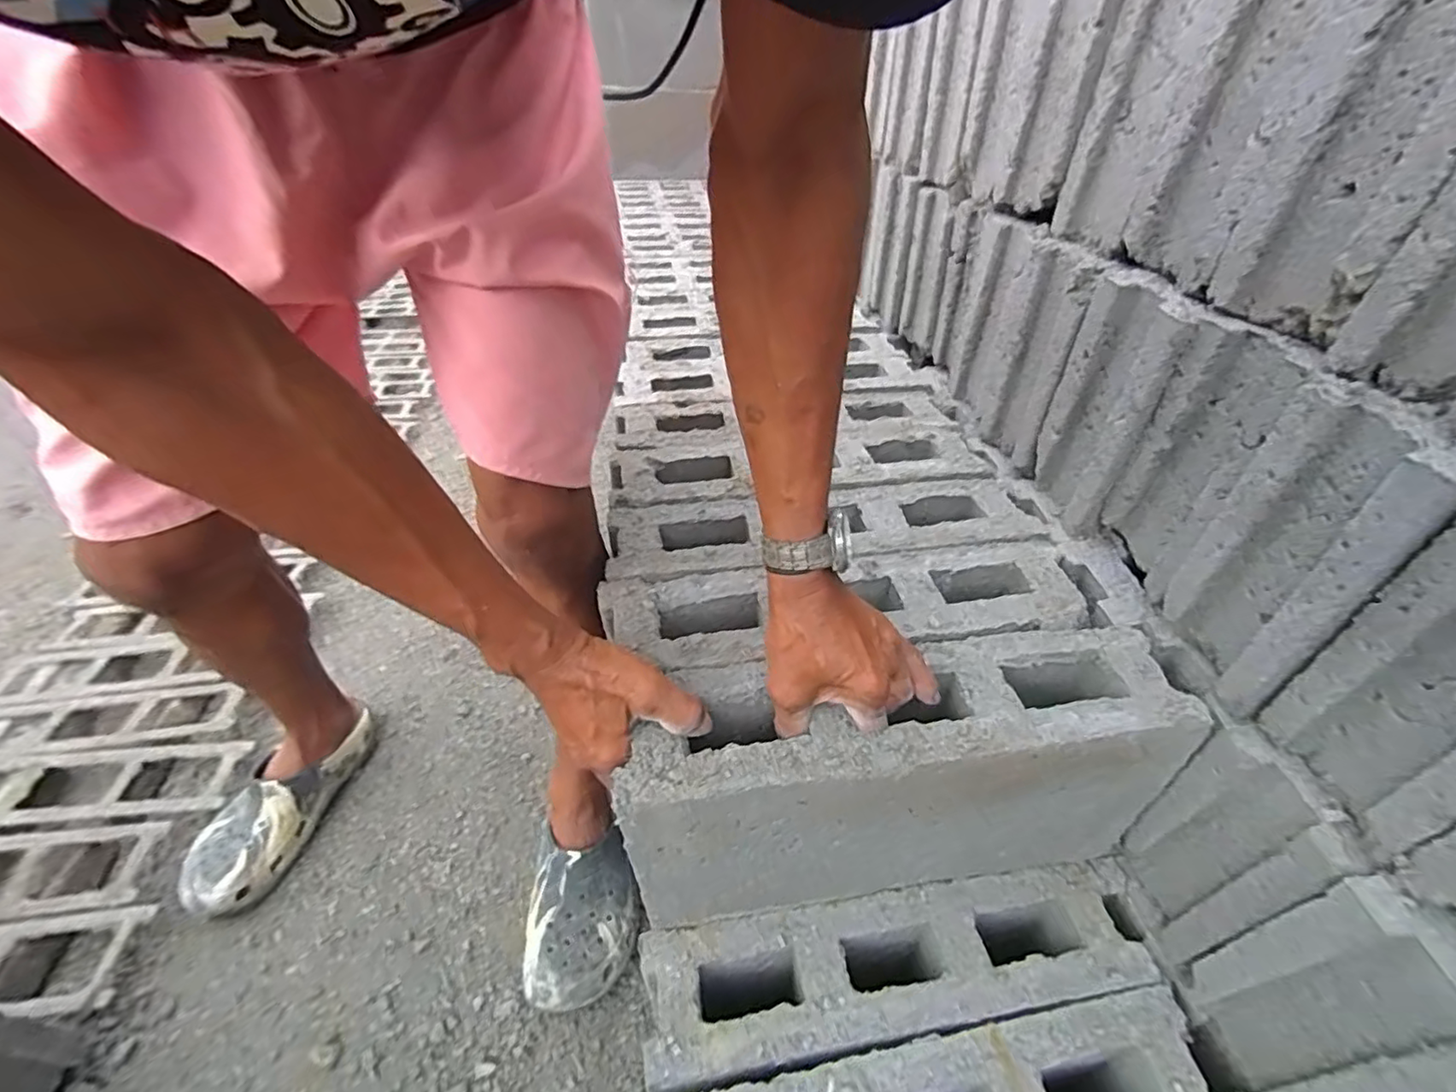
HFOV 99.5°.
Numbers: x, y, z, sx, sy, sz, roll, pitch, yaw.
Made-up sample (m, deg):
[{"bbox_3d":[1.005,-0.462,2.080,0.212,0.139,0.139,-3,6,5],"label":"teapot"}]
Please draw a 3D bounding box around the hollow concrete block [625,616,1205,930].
[{"bbox_3d":[0.123,0.181,0.487,0.392,0.208,0.094,-3,41,-8],"label":"hollow concrete block"}]

